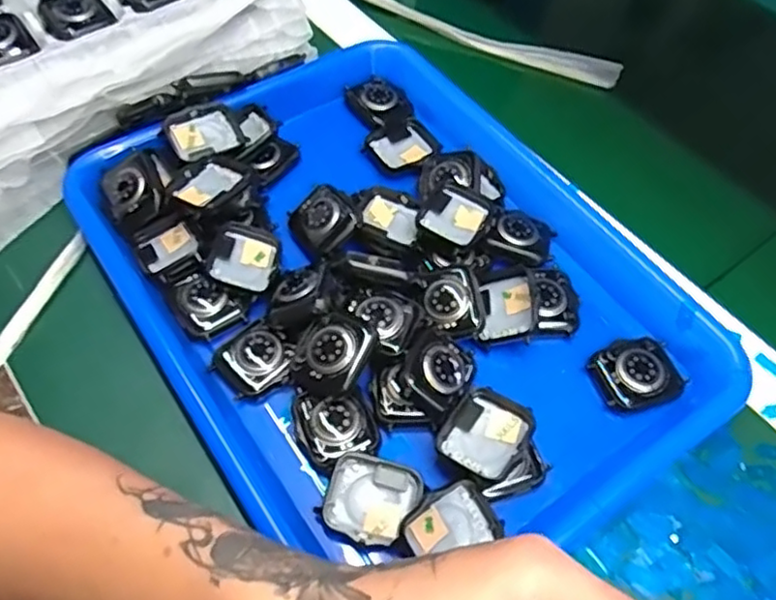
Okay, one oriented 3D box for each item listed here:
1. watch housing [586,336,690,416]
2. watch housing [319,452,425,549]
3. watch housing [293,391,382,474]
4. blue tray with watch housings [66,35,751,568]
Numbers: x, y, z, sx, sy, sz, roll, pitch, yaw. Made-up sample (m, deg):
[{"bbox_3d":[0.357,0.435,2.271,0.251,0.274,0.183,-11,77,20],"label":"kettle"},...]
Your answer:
[{"bbox_3d":[0.132,0.039,0.345,0.044,0.012,0.038,-13,58,-11],"label":"watch housing"},{"bbox_3d":[-0.008,0.094,0.306,0.040,0.014,0.037,19,57,10],"label":"watch housing"},{"bbox_3d":[-0.026,0.061,0.321,0.039,0.009,0.040,-16,58,-13],"label":"watch housing"},{"bbox_3d":[0.001,-0.015,0.368,0.260,0.035,0.329,-30,62,-20],"label":"blue tray with watch housings"}]

